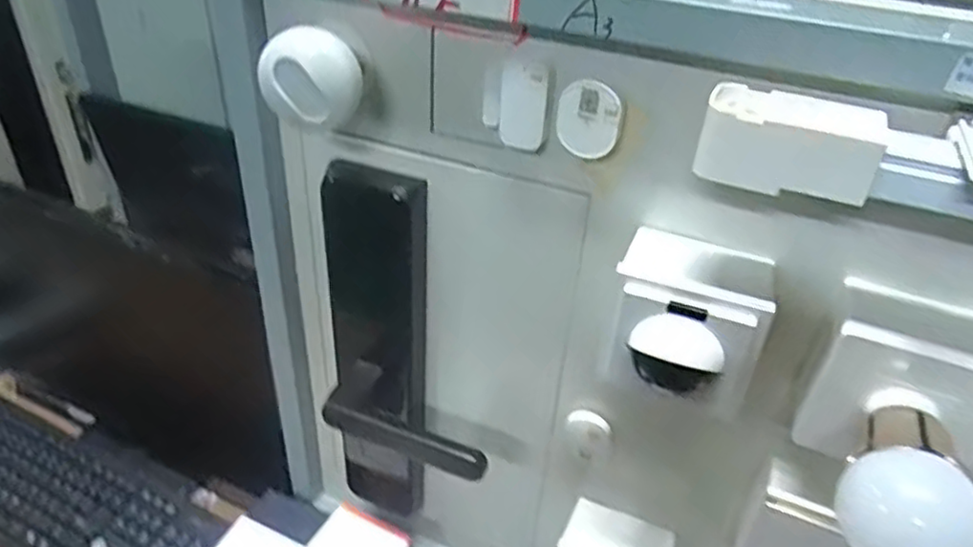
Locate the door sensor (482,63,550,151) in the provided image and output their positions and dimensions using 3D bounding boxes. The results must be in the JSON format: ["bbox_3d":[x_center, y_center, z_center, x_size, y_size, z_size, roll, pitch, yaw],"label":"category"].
[{"bbox_3d":[0.017,-0.099,0.403,0.039,0.050,0.007,11,36,10],"label":"door sensor"}]

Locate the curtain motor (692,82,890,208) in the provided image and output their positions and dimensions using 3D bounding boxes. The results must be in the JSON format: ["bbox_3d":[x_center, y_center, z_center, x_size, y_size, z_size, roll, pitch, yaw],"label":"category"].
[{"bbox_3d":[0.145,-0.062,0.326,0.076,0.034,0.039,19,38,20],"label":"curtain motor"}]

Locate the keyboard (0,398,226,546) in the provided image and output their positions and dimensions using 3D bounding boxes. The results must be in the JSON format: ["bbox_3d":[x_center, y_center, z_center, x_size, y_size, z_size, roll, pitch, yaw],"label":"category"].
[{"bbox_3d":[-0.511,0.271,0.804,0.435,0.023,0.136,17,50,22],"label":"keyboard"}]

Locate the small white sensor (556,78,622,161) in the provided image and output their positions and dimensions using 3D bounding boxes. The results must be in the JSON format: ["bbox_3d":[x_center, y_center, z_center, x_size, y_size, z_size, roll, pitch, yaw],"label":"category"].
[{"bbox_3d":[0.058,-0.088,0.389,0.035,0.043,0.008,20,39,22],"label":"small white sensor"}]

